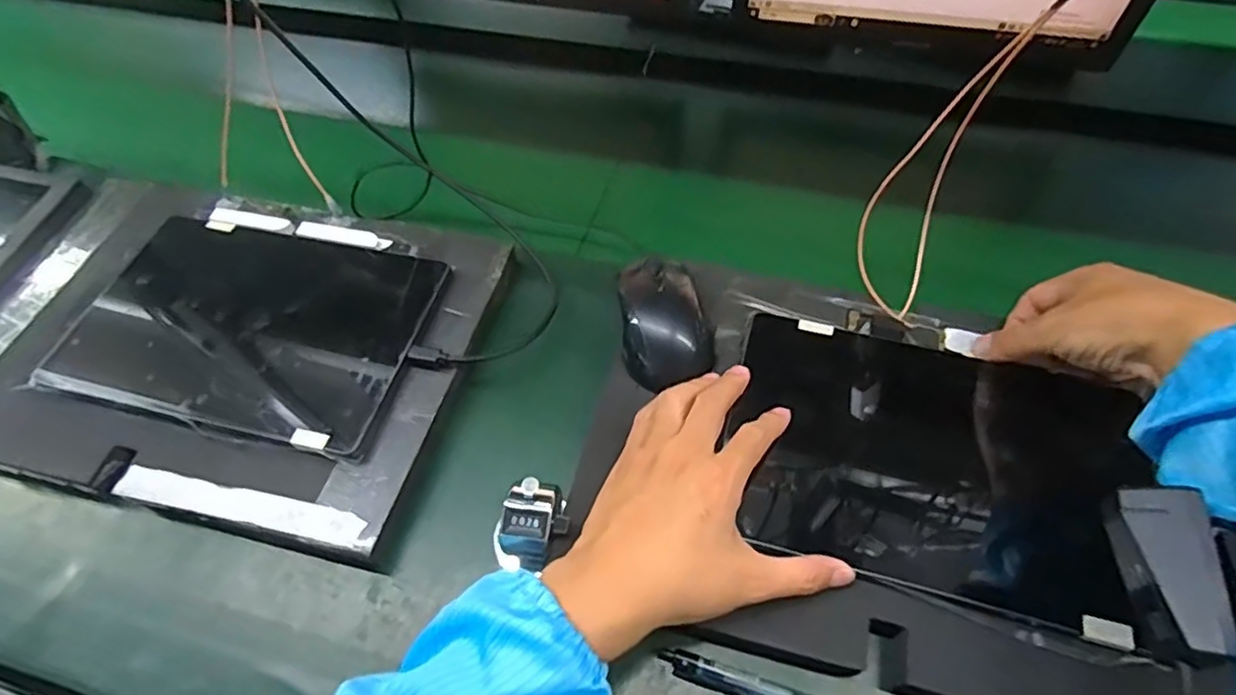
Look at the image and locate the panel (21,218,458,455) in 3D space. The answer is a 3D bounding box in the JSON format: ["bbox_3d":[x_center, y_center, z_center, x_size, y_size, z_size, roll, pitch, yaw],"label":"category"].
[{"bbox_3d":[-0.274,-0.022,0.478,0.252,0.017,0.166,9,55,10],"label":"panel"}]

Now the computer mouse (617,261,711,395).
[{"bbox_3d":[0.034,-0.020,0.467,0.065,0.033,0.104,-3,55,-1],"label":"computer mouse"}]

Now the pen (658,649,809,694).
[{"bbox_3d":[0.092,0.197,0.362,0.139,0.011,0.013,14,56,11],"label":"pen"}]

